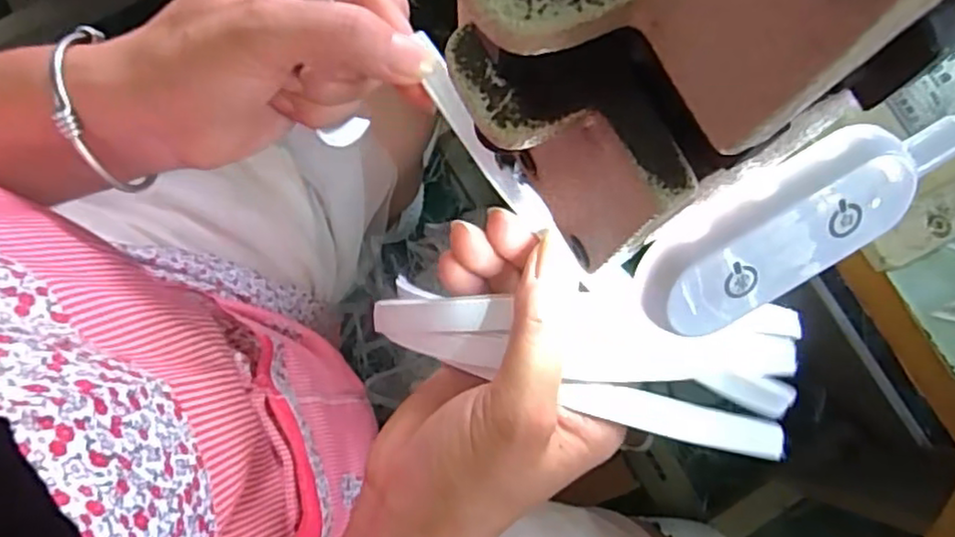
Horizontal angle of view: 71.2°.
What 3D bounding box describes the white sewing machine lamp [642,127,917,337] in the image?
[{"bbox_3d":[0.077,-0.009,0.177,0.075,0.015,0.033,-35,118,4],"label":"white sewing machine lamp"}]

